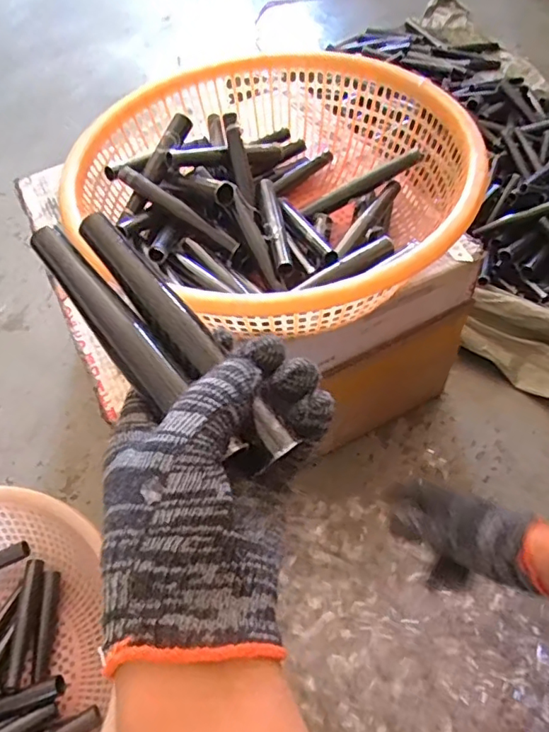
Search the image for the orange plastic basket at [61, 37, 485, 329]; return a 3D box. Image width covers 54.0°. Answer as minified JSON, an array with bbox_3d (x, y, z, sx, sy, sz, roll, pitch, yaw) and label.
[{"bbox_3d":[0.001,-0.180,0.584,0.397,0.126,0.379,24,60,18],"label":"orange plastic basket"}]

